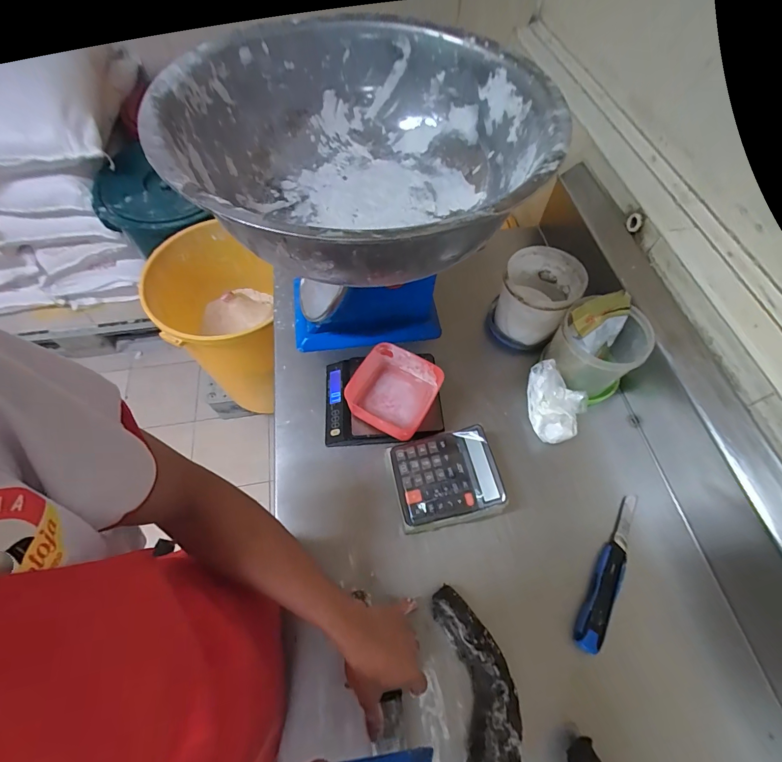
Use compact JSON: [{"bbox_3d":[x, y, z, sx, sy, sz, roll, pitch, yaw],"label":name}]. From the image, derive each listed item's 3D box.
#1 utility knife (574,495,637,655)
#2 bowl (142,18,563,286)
[{"bbox_3d":[0.328,0.275,0.552,0.039,0.014,0.238,32,65,15],"label":"utility knife"},{"bbox_3d":[-0.043,-0.273,0.465,0.445,0.136,0.412,1,61,-1],"label":"bowl"}]

